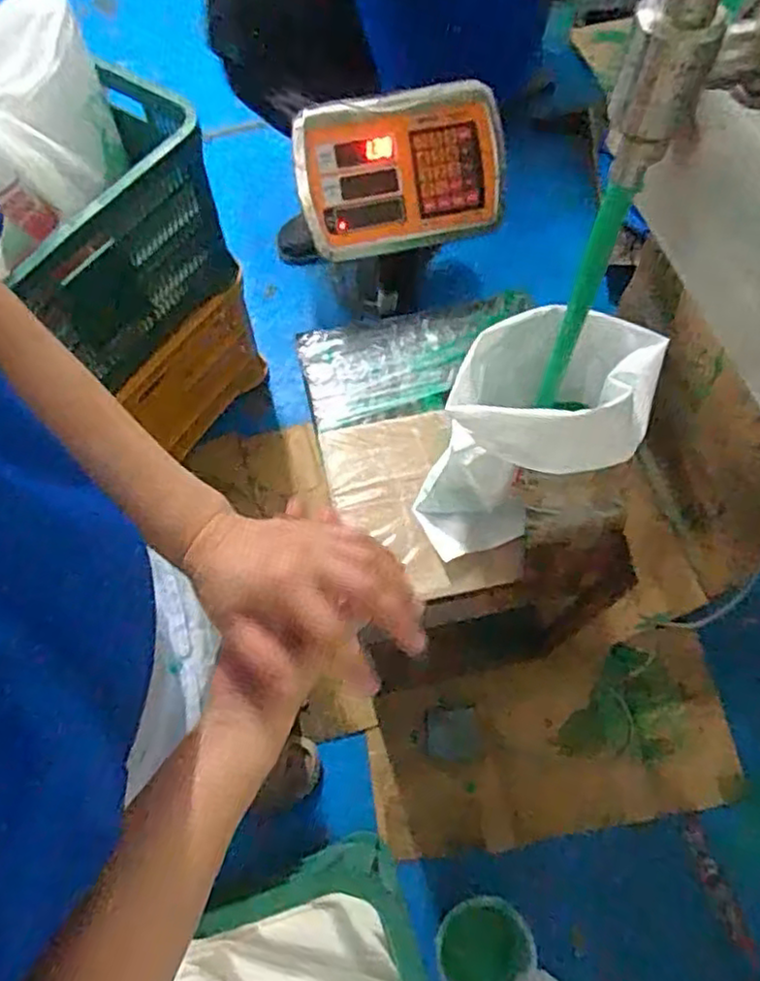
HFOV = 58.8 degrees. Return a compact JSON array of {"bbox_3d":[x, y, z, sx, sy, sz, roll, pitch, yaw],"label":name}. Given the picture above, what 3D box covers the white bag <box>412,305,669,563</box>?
[{"bbox_3d":[0.148,-0.045,0.669,0.212,0.231,0.153,-42,72,-16],"label":"white bag"}]

